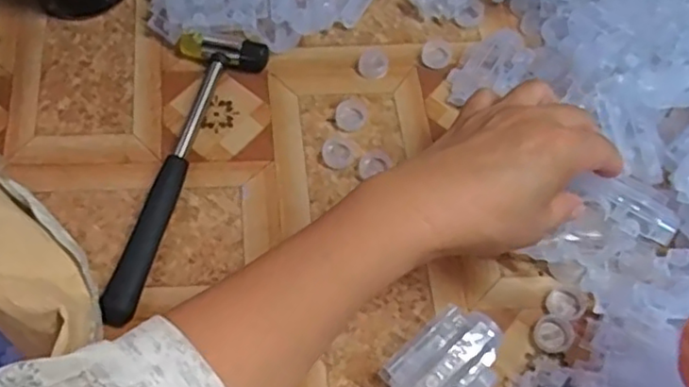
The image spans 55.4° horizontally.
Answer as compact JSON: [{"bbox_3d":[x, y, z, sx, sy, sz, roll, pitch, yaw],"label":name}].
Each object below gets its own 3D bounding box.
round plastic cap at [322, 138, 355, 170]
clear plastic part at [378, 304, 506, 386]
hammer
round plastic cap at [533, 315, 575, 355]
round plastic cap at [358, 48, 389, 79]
[{"bbox_3d":[-0.005,-0.027,0.428,0.020,0.004,0.020,-1,63,3],"label":"round plastic cap"},{"bbox_3d":[0.053,0.094,0.347,0.072,0.029,0.042,-40,68,-16],"label":"clear plastic part"},{"bbox_3d":[-0.115,-0.019,0.418,0.057,0.020,0.207,16,65,11],"label":"hammer"},{"bbox_3d":[0.117,0.078,0.365,0.021,0.004,0.020,-1,63,3],"label":"round plastic cap"},{"bbox_3d":[0.020,-0.091,0.458,0.021,0.014,0.017,-3,63,2],"label":"round plastic cap"}]

